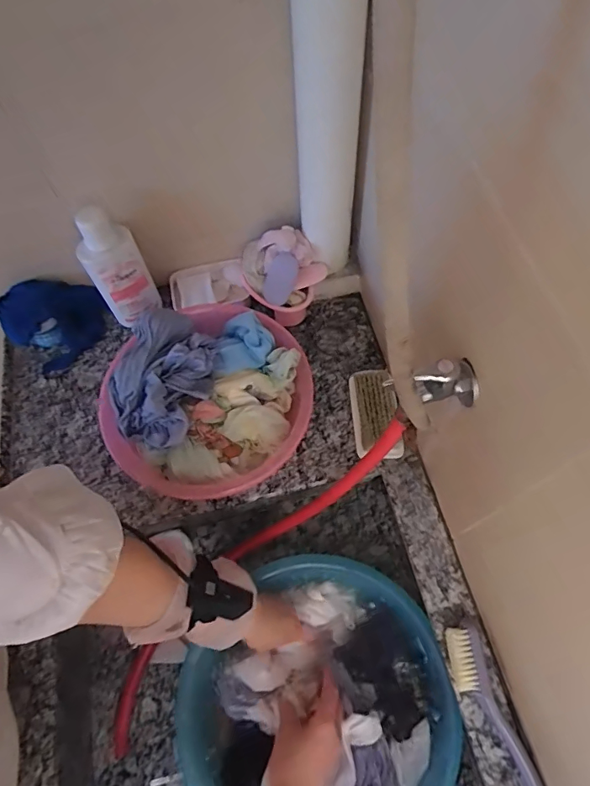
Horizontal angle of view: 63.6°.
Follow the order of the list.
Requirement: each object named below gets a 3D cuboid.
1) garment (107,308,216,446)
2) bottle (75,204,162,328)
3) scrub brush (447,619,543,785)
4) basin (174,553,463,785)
[{"bbox_3d":[-0.174,-0.023,0.623,0.131,0.066,0.171,22,68,13],"label":"garment"},{"bbox_3d":[-0.266,-0.184,0.716,0.081,0.185,0.056,-24,66,-8],"label":"bottle"},{"bbox_3d":[0.228,0.378,0.530,0.049,0.030,0.221,-18,65,-6],"label":"scrub brush"},{"bbox_3d":[0.011,0.416,0.642,0.365,0.138,0.339,-1,64,2],"label":"basin"}]

